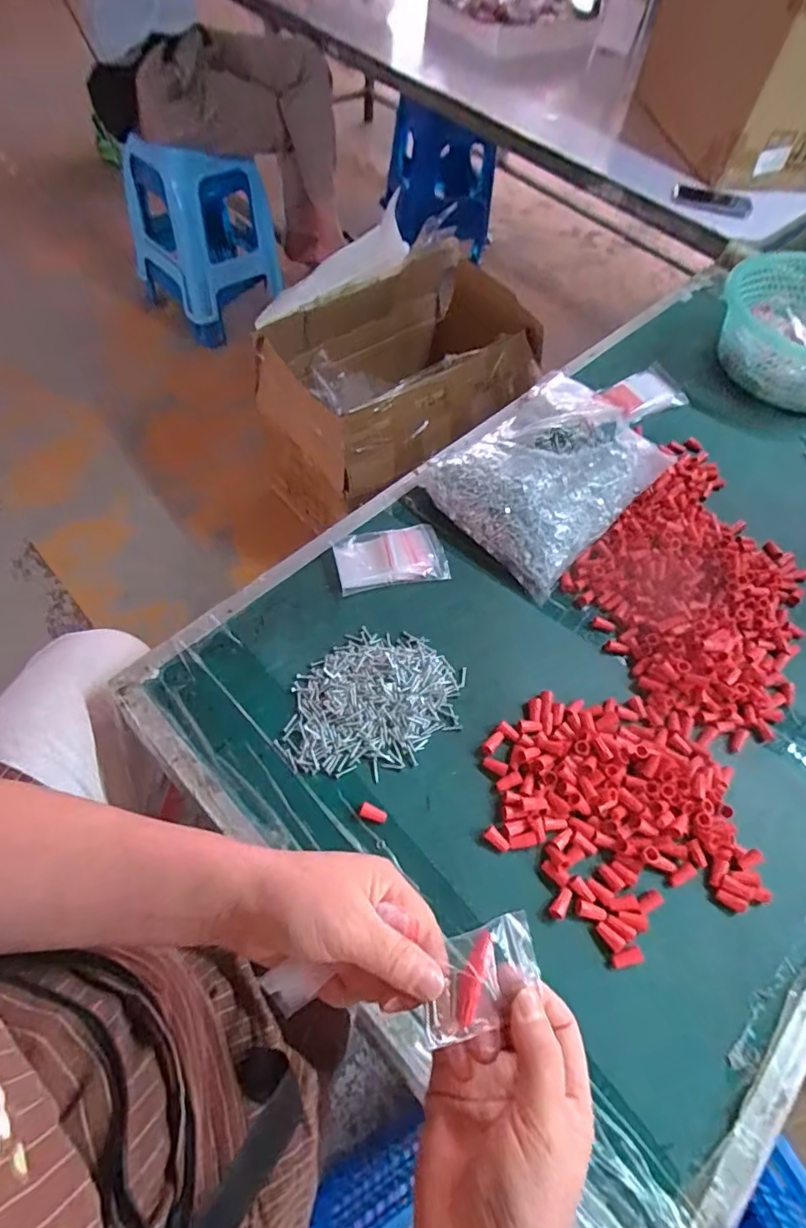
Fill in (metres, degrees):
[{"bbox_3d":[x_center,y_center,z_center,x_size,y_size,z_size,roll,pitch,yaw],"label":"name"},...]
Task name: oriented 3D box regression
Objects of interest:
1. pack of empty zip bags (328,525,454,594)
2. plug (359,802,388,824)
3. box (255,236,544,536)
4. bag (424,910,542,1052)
[{"bbox_3d":[-0.014,-0.063,0.605,0.119,0.010,0.073,-11,61,-9],"label":"pack of empty zip bags"},{"bbox_3d":[-0.025,0.168,0.465,0.023,0.007,0.012,21,61,9],"label":"plug"},{"bbox_3d":[0.003,-0.568,1.450,0.707,0.400,0.439,-32,67,-19],"label":"box"},{"bbox_3d":[0.040,0.189,0.289,0.067,0.011,0.040,-16,62,-12],"label":"bag"}]

